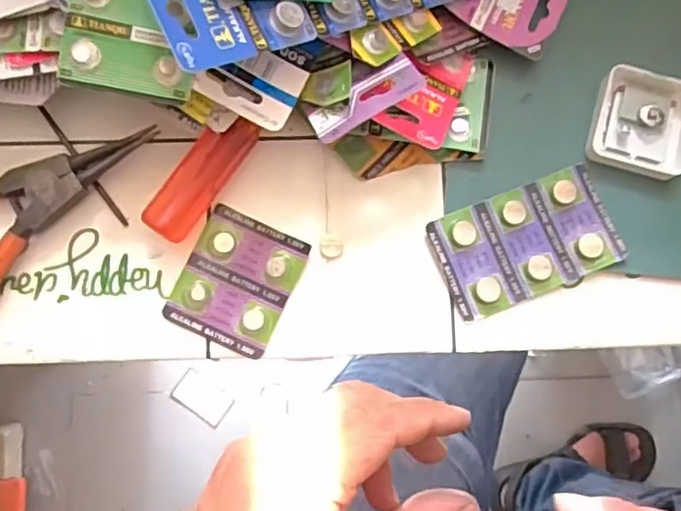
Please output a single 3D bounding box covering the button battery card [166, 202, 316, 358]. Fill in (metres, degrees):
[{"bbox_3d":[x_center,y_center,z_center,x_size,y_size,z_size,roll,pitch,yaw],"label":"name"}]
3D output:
[{"bbox_3d":[-0.047,0.011,0.286,0.050,0.005,0.060,25,82,2],"label":"button battery card"}]

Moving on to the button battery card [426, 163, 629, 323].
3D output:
[{"bbox_3d":[0.087,-0.007,0.290,0.083,0.005,0.050,-21,83,-5],"label":"button battery card"}]

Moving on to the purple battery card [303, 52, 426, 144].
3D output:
[{"bbox_3d":[0.010,-0.067,0.265,0.050,0.006,0.021,-31,62,1],"label":"purple battery card"}]

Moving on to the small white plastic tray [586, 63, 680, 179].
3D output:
[{"bbox_3d":[0.145,-0.064,0.297,0.045,0.012,0.047,12,82,0],"label":"small white plastic tray"}]

